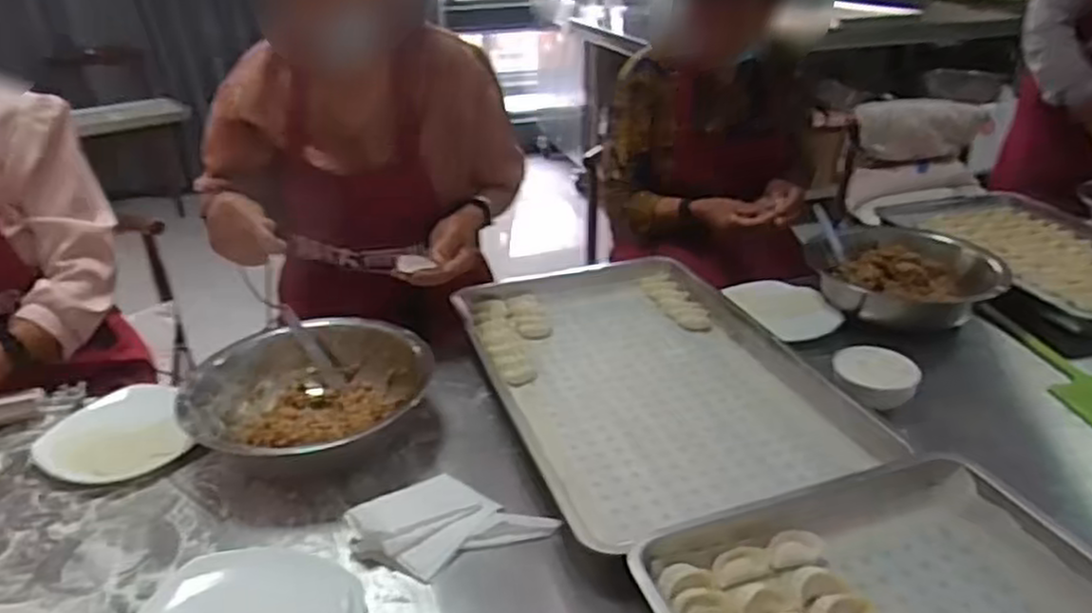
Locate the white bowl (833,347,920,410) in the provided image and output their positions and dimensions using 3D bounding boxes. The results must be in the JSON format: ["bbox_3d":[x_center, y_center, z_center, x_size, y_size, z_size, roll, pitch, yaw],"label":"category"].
[{"bbox_3d":[0.403,0.085,0.928,0.096,0.042,0.076,12,30,23],"label":"white bowl"}]

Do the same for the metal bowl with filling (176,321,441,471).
[{"bbox_3d":[-0.283,0.110,0.906,0.236,0.078,0.261,22,36,34],"label":"metal bowl with filling"}]

